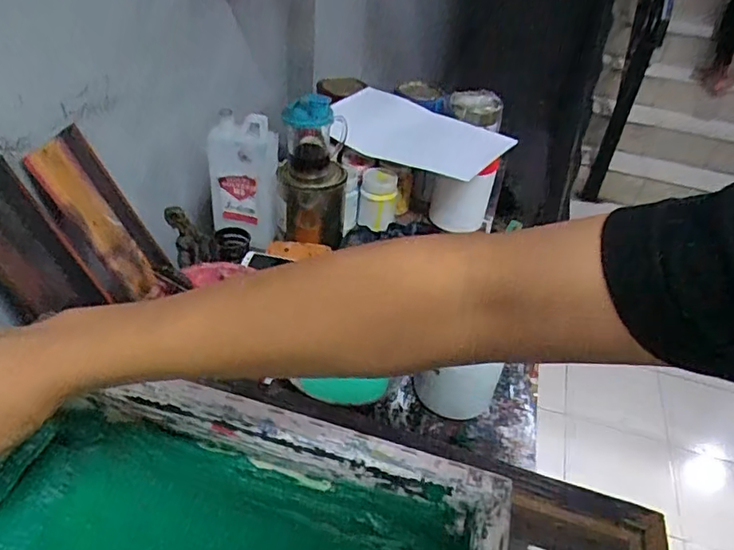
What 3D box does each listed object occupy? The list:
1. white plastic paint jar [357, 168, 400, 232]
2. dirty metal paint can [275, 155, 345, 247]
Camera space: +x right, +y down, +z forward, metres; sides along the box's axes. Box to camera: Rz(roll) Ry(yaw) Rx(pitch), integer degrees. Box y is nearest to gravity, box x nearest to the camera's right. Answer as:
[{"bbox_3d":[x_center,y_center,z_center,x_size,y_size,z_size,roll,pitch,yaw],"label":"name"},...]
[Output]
[{"bbox_3d":[0.019,-0.126,0.972,0.064,0.099,0.055,8,39,2],"label":"white plastic paint jar"},{"bbox_3d":[-0.088,-0.117,0.893,0.102,0.130,0.083,1,39,-6],"label":"dirty metal paint can"}]

